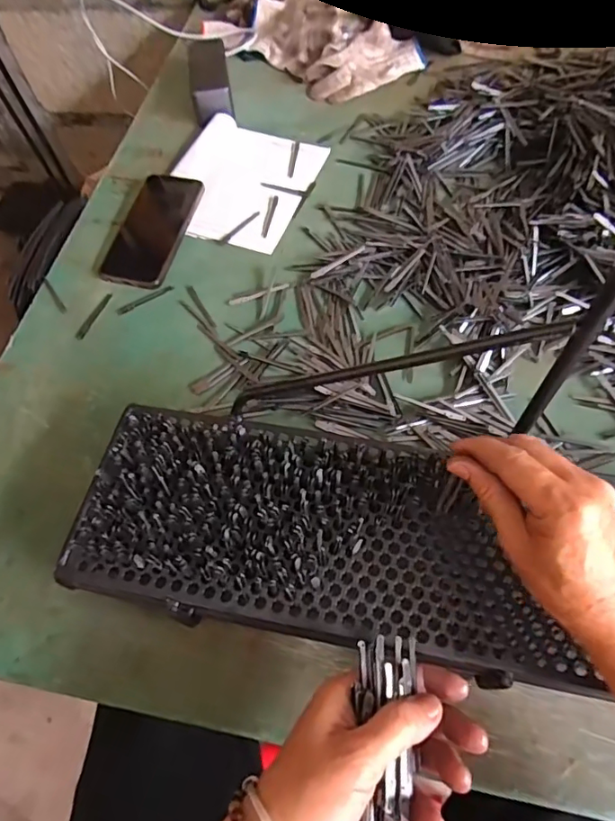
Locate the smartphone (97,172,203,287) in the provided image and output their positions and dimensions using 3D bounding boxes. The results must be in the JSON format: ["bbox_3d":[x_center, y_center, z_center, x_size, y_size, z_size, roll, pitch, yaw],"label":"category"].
[{"bbox_3d":[-0.184,-0.216,0.602,0.081,0.013,0.162,11,66,8],"label":"smartphone"}]

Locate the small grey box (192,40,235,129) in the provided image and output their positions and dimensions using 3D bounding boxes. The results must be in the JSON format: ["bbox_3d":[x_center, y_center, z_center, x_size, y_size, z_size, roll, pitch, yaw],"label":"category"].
[{"bbox_3d":[-0.133,-0.453,0.706,0.052,0.041,0.133,-7,62,0],"label":"small grey box"}]

